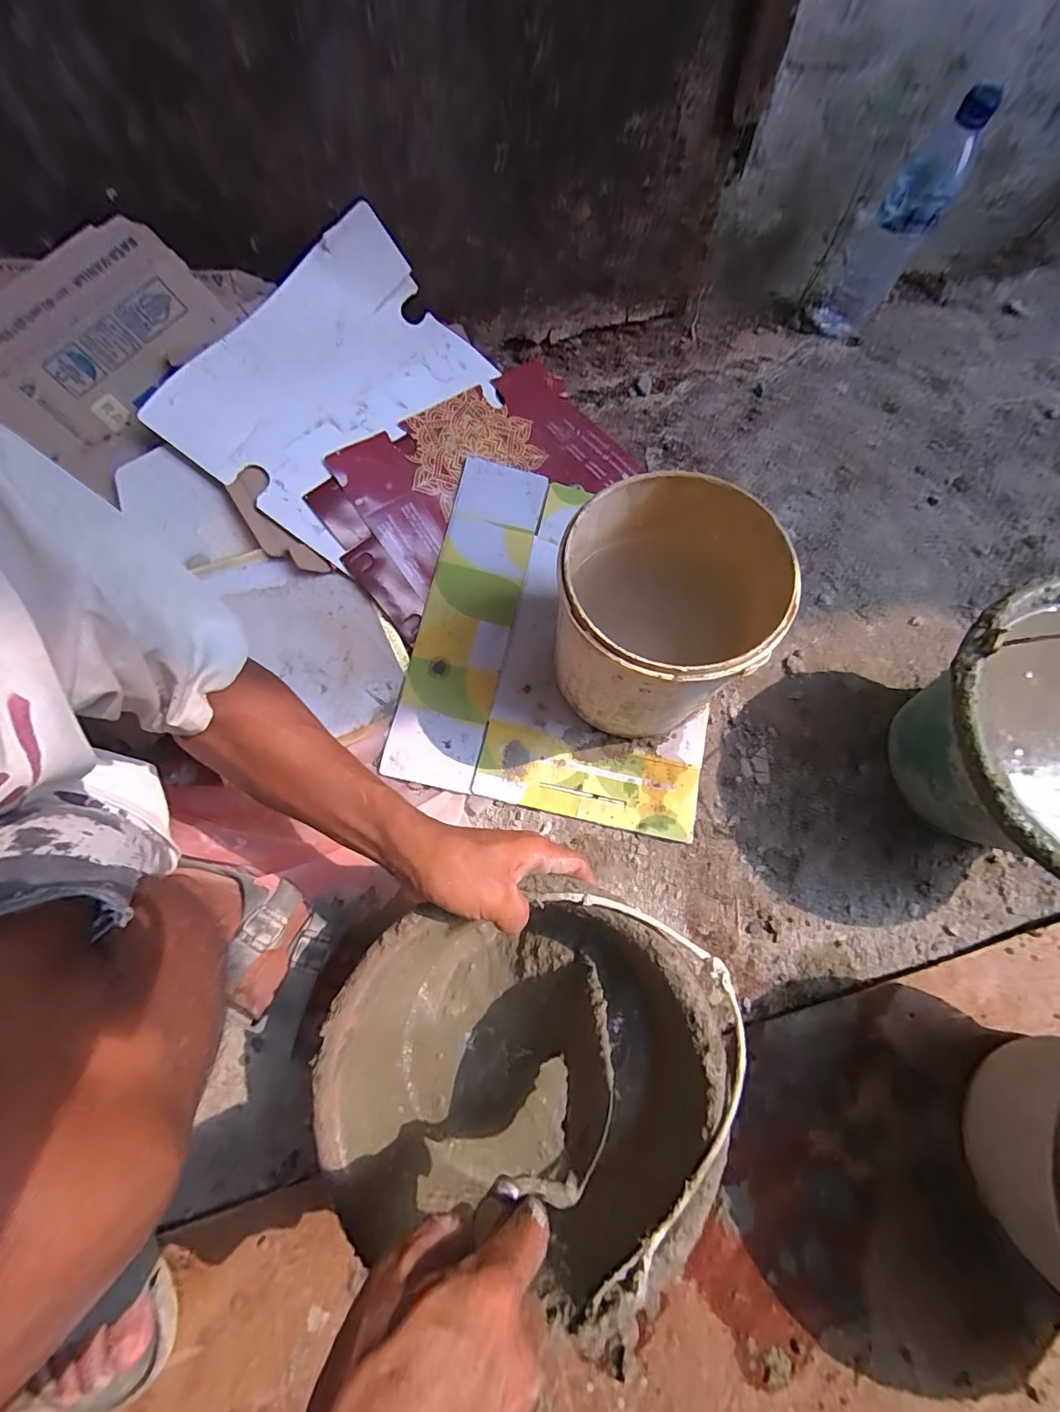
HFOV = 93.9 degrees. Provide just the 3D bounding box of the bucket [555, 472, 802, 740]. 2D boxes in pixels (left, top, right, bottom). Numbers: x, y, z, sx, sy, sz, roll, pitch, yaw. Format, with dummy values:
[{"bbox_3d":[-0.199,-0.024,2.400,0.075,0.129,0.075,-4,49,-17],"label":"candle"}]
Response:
[{"bbox_3d":[0.114,-0.075,0.457,0.179,0.180,0.171,-1,70,2],"label":"bucket"}]

